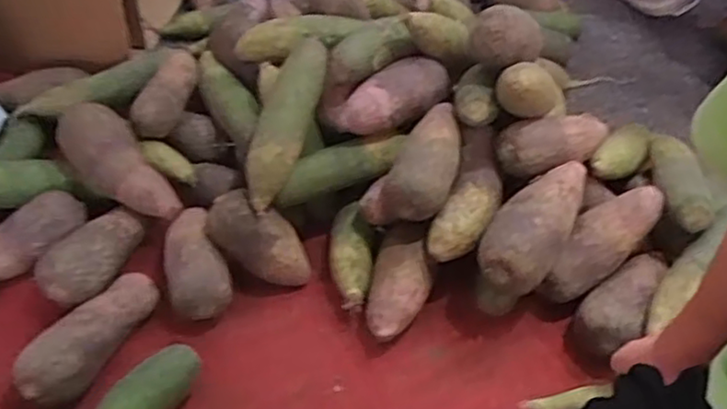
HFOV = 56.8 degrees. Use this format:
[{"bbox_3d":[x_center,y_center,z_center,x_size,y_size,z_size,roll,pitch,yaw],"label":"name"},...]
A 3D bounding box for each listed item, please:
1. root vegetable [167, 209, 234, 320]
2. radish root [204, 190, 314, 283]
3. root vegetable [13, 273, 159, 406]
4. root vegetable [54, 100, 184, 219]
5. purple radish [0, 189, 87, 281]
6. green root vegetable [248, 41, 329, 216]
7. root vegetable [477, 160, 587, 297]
[{"bbox_3d":[-0.196,0.066,0.778,0.067,0.062,0.153,-13,50,-17],"label":"root vegetable"},{"bbox_3d":[-0.118,0.043,0.777,0.138,0.069,0.060,41,45,-20],"label":"radish root"},{"bbox_3d":[-0.286,0.138,0.708,0.064,0.062,0.167,22,50,14],"label":"root vegetable"},{"bbox_3d":[-0.291,-0.049,0.813,0.176,0.055,0.075,40,55,11],"label":"root vegetable"},{"bbox_3d":[-0.389,0.037,0.773,0.140,0.045,0.057,-38,59,-10],"label":"purple radish"},{"bbox_3d":[-0.087,-0.100,0.772,0.053,0.042,0.218,14,67,7],"label":"green root vegetable"},{"bbox_3d":[0.192,0.020,0.749,0.079,0.060,0.174,31,68,21],"label":"root vegetable"}]

